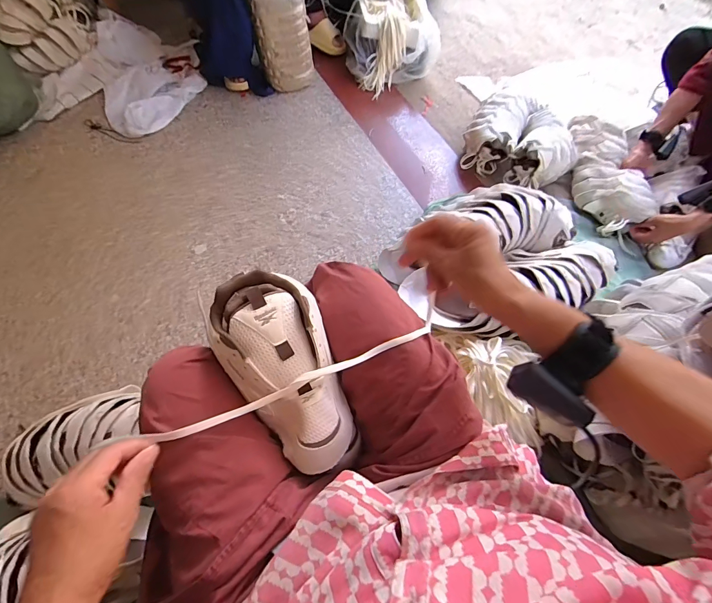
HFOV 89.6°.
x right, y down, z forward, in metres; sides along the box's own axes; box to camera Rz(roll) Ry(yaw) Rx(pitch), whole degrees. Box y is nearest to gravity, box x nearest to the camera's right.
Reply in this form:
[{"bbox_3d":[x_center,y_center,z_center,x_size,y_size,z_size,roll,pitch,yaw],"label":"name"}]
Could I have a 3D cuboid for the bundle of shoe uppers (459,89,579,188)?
[{"bbox_3d":[0.546,-0.526,1.168,0.341,0.176,0.336,24,67,12],"label":"bundle of shoe uppers"}]

